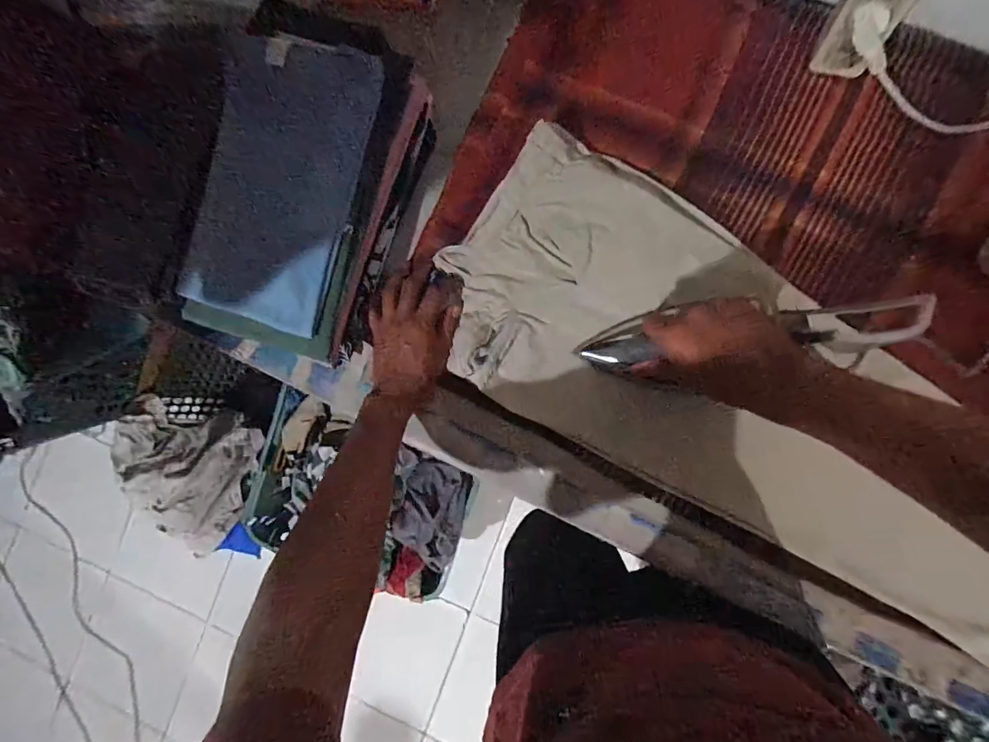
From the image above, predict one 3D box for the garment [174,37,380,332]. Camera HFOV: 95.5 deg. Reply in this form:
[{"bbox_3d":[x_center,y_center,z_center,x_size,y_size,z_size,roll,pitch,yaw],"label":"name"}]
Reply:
[{"bbox_3d":[-0.242,-0.209,0.498,0.176,0.054,0.299,19,98,7],"label":"garment"}]

